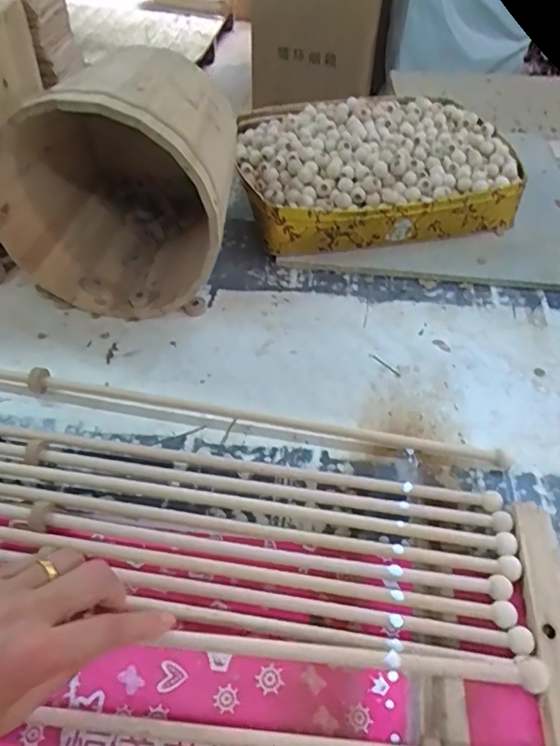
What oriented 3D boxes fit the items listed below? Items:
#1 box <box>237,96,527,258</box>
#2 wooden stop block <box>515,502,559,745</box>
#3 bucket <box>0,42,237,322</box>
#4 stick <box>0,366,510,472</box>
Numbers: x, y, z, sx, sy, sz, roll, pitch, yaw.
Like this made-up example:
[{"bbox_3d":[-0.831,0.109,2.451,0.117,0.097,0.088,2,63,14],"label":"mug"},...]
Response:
[{"bbox_3d":[0.126,-0.285,0.765,0.358,0.096,0.281,-7,49,-7],"label":"box"},{"bbox_3d":[0.193,0.192,0.387,0.031,0.019,0.209,6,49,4],"label":"wooden stop block"},{"bbox_3d":[-0.169,-0.228,0.617,0.233,0.233,0.242,5,49,3],"label":"bucket"},{"bbox_3d":[-0.128,0.026,0.534,0.678,0.023,0.021,9,49,6],"label":"stick"}]

